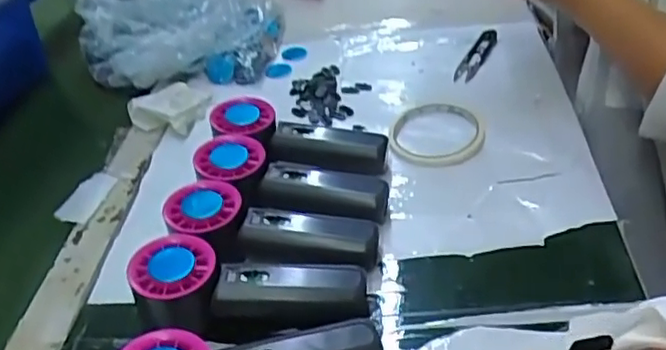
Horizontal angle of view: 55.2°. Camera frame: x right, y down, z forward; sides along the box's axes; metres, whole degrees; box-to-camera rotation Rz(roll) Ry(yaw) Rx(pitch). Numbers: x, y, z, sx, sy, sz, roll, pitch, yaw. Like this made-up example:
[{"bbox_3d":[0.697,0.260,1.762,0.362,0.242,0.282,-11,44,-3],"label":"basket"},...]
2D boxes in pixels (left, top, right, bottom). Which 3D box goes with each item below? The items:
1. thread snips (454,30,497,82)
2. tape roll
[{"bbox_3d":[0.156,-0.131,0.697,0.022,0.009,0.111,11,41,26],"label":"thread snips"},{"bbox_3d":[0.095,-0.040,0.585,0.083,0.006,0.091,-4,37,8],"label":"tape roll"}]

